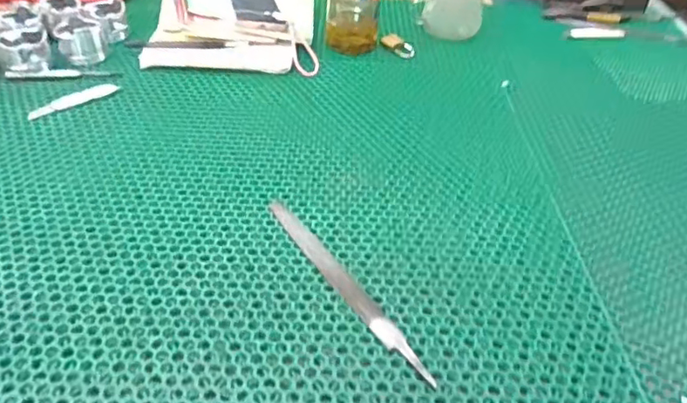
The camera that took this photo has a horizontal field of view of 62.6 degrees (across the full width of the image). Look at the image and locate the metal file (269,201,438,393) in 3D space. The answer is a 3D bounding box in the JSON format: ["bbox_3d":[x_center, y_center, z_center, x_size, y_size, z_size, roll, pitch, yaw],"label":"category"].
[{"bbox_3d":[-0.002,0.069,0.498,0.020,0.004,0.240,-22,46,-27],"label":"metal file"}]

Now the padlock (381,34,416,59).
[{"bbox_3d":[0.084,-0.241,0.872,0.034,0.014,0.058,-20,45,-25],"label":"padlock"}]

